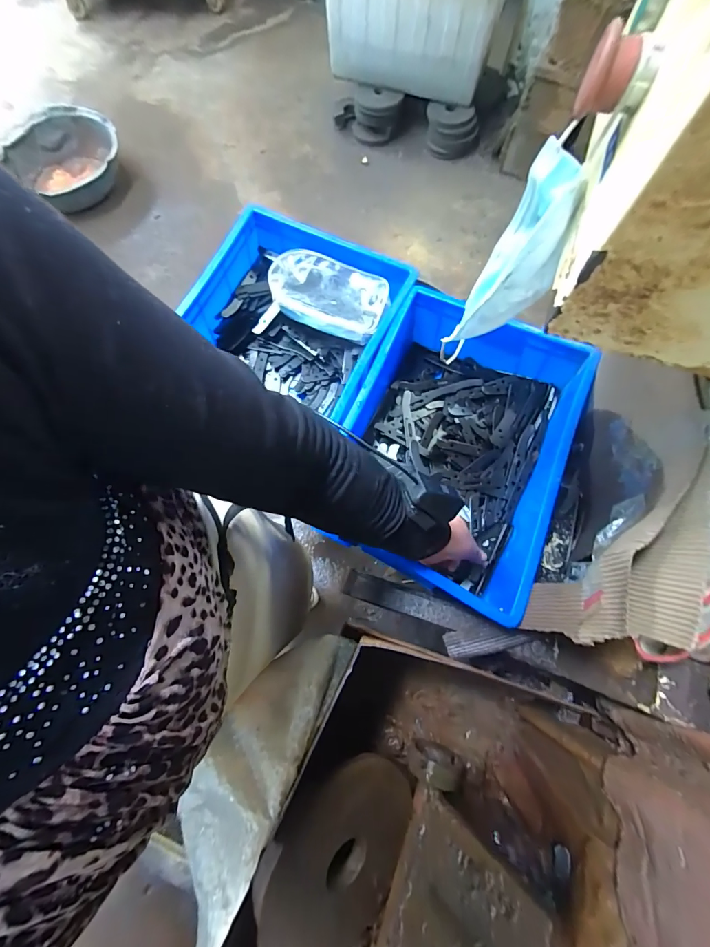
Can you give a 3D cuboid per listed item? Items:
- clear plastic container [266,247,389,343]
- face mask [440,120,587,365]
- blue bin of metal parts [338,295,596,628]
[{"bbox_3d":[-0.042,-0.299,0.651,0.190,0.060,0.107,17,75,5],"label":"clear plastic container"},{"bbox_3d":[0.140,-0.176,0.335,0.063,0.144,0.099,32,77,9],"label":"face mask"},{"bbox_3d":[0.145,-0.042,0.587,0.290,0.136,0.424,20,75,6],"label":"blue bin of metal parts"}]

